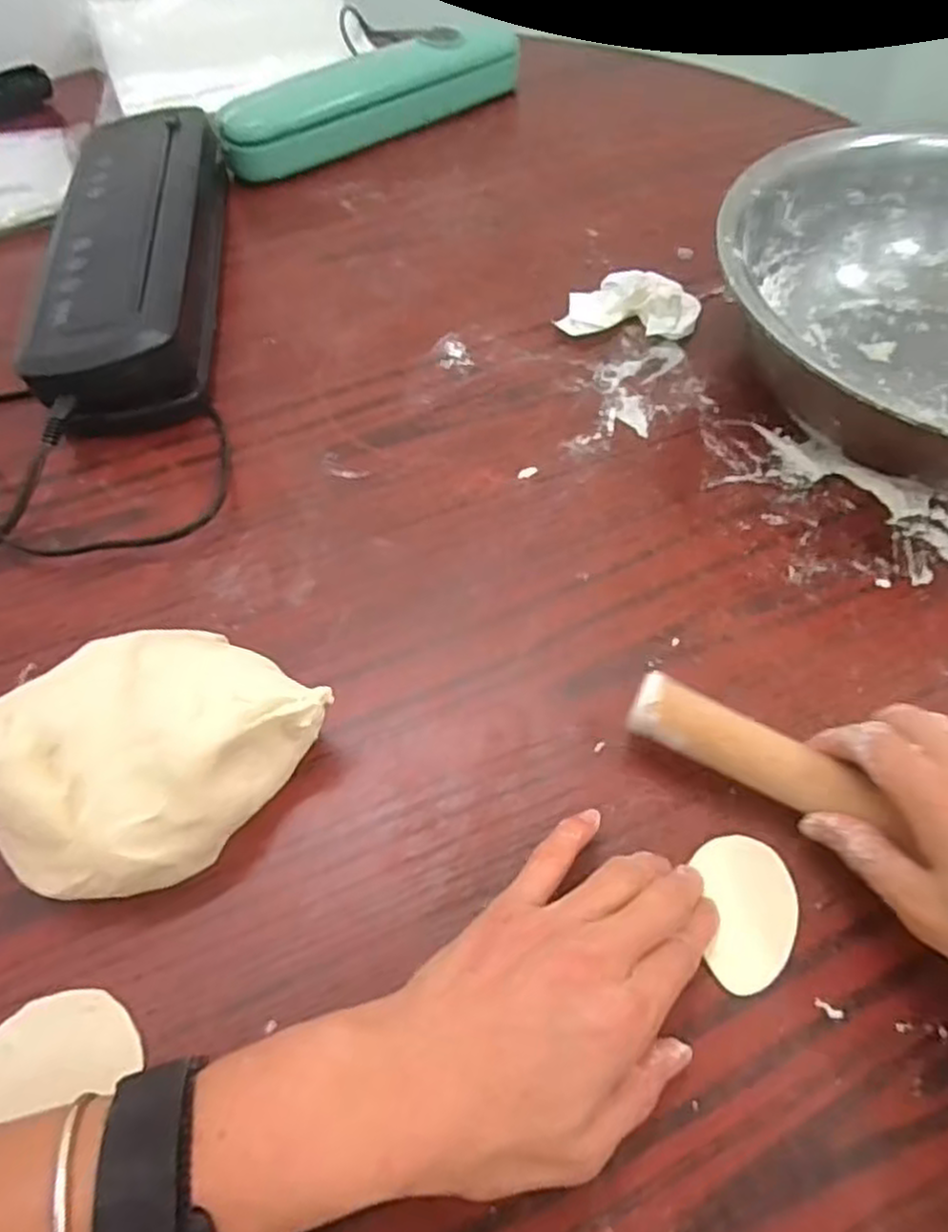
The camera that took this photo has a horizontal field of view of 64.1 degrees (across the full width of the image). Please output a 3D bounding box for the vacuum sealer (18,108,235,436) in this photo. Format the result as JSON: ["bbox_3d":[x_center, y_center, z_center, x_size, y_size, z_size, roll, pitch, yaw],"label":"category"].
[{"bbox_3d":[-0.247,-0.265,0.558,0.115,0.061,0.351,-8,57,-4],"label":"vacuum sealer"}]

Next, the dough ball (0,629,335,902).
[{"bbox_3d":[-0.150,0.064,0.347,0.112,0.063,0.131,30,63,19],"label":"dough ball"}]

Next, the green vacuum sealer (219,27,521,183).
[{"bbox_3d":[-0.086,-0.473,0.688,0.307,0.057,0.043,-31,61,-18],"label":"green vacuum sealer"}]

